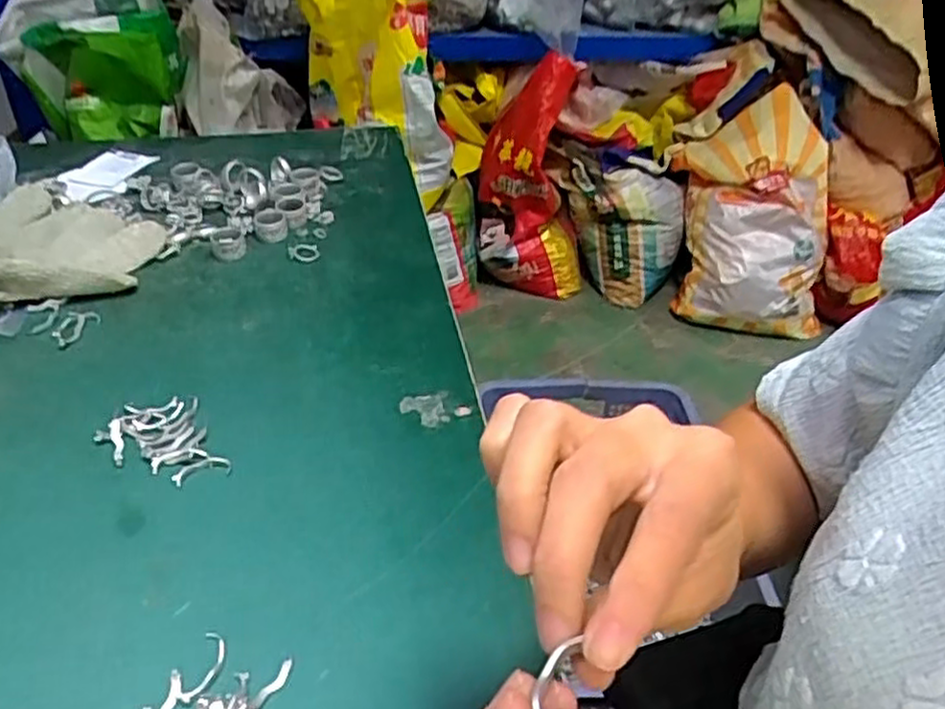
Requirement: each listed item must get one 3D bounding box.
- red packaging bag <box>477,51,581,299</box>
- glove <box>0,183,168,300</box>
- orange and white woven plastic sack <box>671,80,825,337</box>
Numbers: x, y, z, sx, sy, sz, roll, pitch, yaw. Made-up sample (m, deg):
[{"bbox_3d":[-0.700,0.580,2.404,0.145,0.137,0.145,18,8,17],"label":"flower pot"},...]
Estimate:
[{"bbox_3d":[0.155,-0.396,1.825,0.271,0.562,0.127,4,37,-2],"label":"red packaging bag"},{"bbox_3d":[-0.348,-0.082,0.586,0.184,0.042,0.153,-29,48,-34],"label":"glove"},{"bbox_3d":[0.671,-0.335,1.804,0.337,0.566,0.125,-1,4,12],"label":"orange and white woven plastic sack"}]

